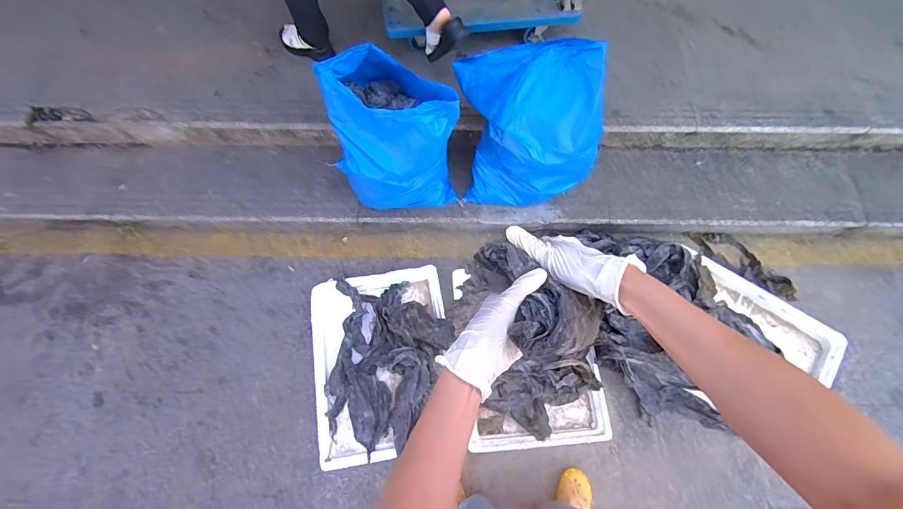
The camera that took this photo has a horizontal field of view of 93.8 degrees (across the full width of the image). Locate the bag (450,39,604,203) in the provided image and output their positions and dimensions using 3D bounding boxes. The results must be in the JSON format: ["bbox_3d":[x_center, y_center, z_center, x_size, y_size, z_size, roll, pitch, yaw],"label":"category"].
[{"bbox_3d":[0.230,-0.403,1.319,0.440,0.468,0.307,7,68,3],"label":"bag"}]

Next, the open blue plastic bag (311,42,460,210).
[{"bbox_3d":[-0.197,-0.327,1.302,0.384,0.486,0.257,35,72,13],"label":"open blue plastic bag"}]

